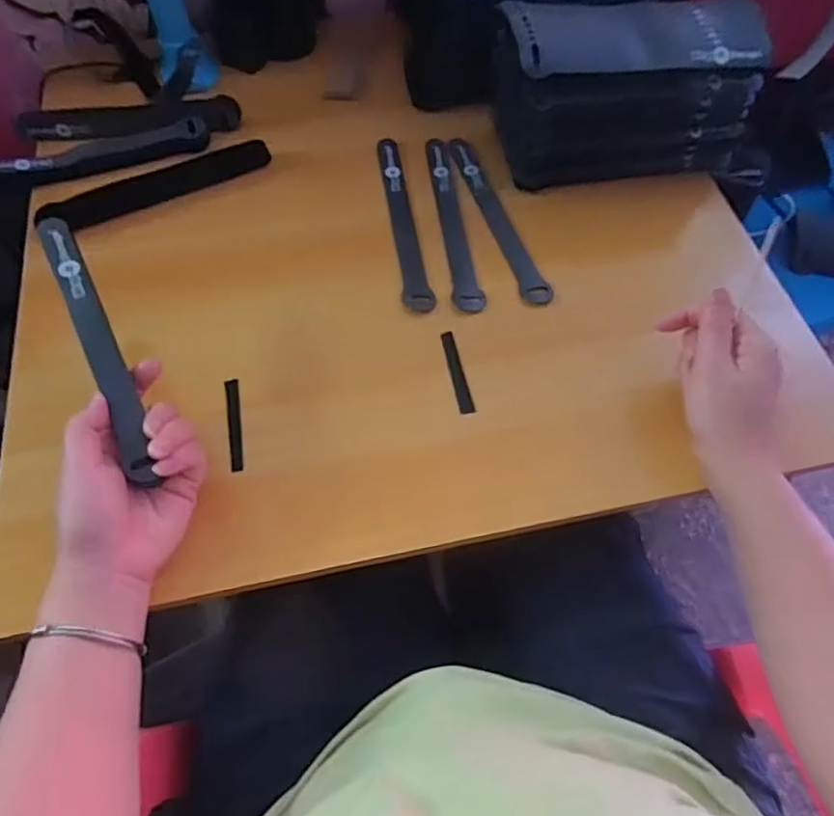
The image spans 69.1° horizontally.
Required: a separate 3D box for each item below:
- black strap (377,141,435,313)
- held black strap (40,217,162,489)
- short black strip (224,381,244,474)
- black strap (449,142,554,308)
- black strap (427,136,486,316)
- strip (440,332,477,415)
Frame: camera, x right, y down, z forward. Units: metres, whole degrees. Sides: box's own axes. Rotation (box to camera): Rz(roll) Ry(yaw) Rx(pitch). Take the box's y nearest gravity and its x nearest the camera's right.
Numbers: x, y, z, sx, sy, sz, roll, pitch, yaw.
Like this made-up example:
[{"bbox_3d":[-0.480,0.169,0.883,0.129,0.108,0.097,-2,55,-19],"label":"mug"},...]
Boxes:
[{"bbox_3d":[-0.012,-0.165,0.525,0.024,0.005,0.208,-6,57,-6],"label":"black strap"},{"bbox_3d":[-0.210,-0.047,0.396,0.019,0.011,0.215,-25,71,-13],"label":"held black strap"},{"bbox_3d":[-0.126,0.010,0.417,0.009,0.004,0.071,-11,63,-6],"label":"short black strip"},{"bbox_3d":[0.069,-0.169,0.528,0.023,0.008,0.205,-16,58,-4],"label":"black strap"},{"bbox_3d":[0.030,-0.168,0.521,0.023,0.009,0.211,-5,62,-3],"label":"black strap"},{"bbox_3d":[0.029,-0.027,0.441,0.011,0.004,0.071,-11,59,-3],"label":"strip"}]

